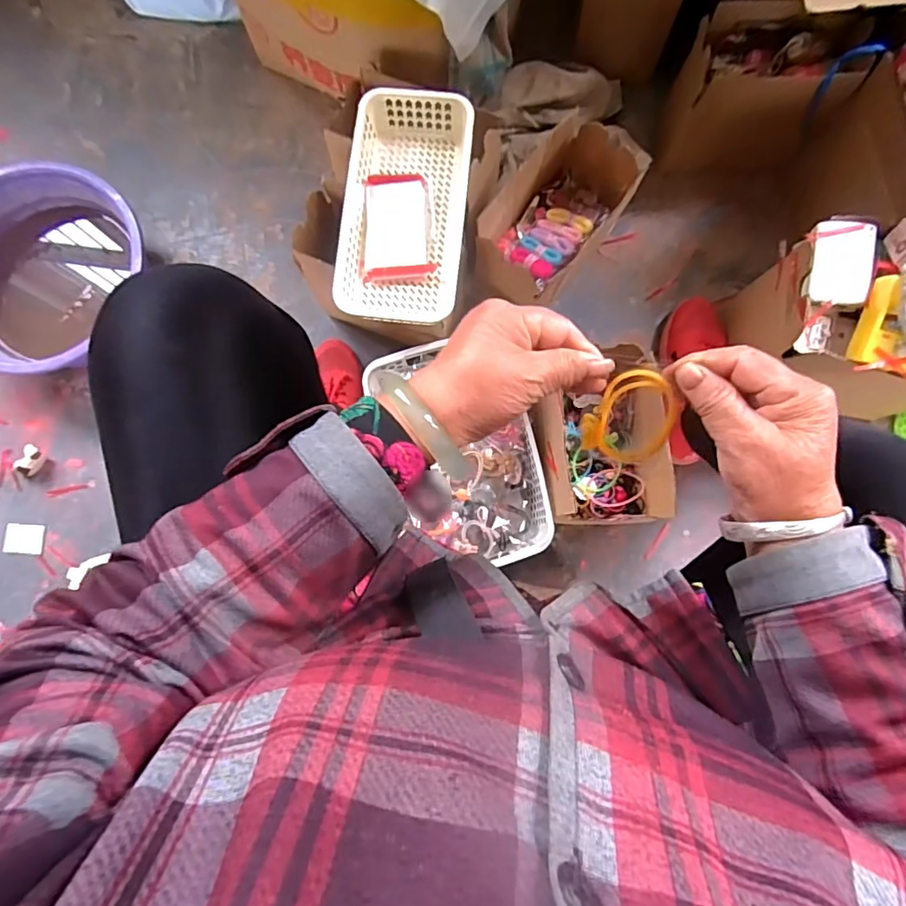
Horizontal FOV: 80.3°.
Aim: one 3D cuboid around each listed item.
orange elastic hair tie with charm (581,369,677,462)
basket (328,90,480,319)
[{"bbox_3d":[0.116,-0.021,0.348,0.051,0.076,0.007,28,51,0],"label":"orange elastic hair tie with charm"},{"bbox_3d":[-0.051,-0.277,0.610,0.131,0.053,0.257,6,82,1],"label":"basket"}]

